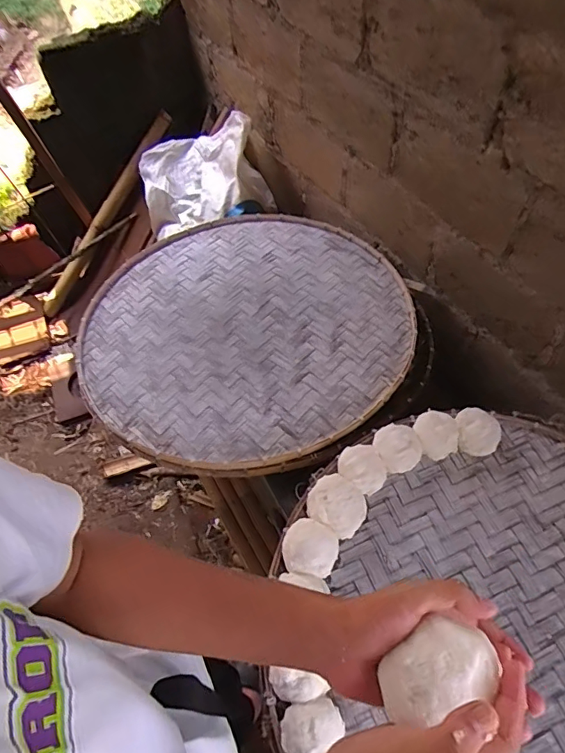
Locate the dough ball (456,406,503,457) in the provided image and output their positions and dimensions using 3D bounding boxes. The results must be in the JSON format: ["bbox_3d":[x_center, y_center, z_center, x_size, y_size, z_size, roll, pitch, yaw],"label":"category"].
[{"bbox_3d":[0.353,0.103,0.879,0.077,0.049,0.080,-1,59,2],"label":"dough ball"}]

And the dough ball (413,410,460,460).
[{"bbox_3d":[0.279,0.103,0.875,0.076,0.055,0.083,-22,61,-10],"label":"dough ball"}]

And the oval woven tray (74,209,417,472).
[{"bbox_3d":[-0.083,-0.140,1.082,0.716,0.026,0.708,-26,55,-17],"label":"oval woven tray"}]

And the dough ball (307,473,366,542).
[{"bbox_3d":[0.090,0.213,0.797,0.093,0.062,0.084,32,66,20],"label":"dough ball"}]

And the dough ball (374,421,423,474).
[{"bbox_3d":[0.202,0.130,0.855,0.082,0.059,0.082,-1,59,2],"label":"dough ball"}]

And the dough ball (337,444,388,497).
[{"bbox_3d":[0.135,0.160,0.832,0.077,0.057,0.086,-23,61,-10],"label":"dough ball"}]

